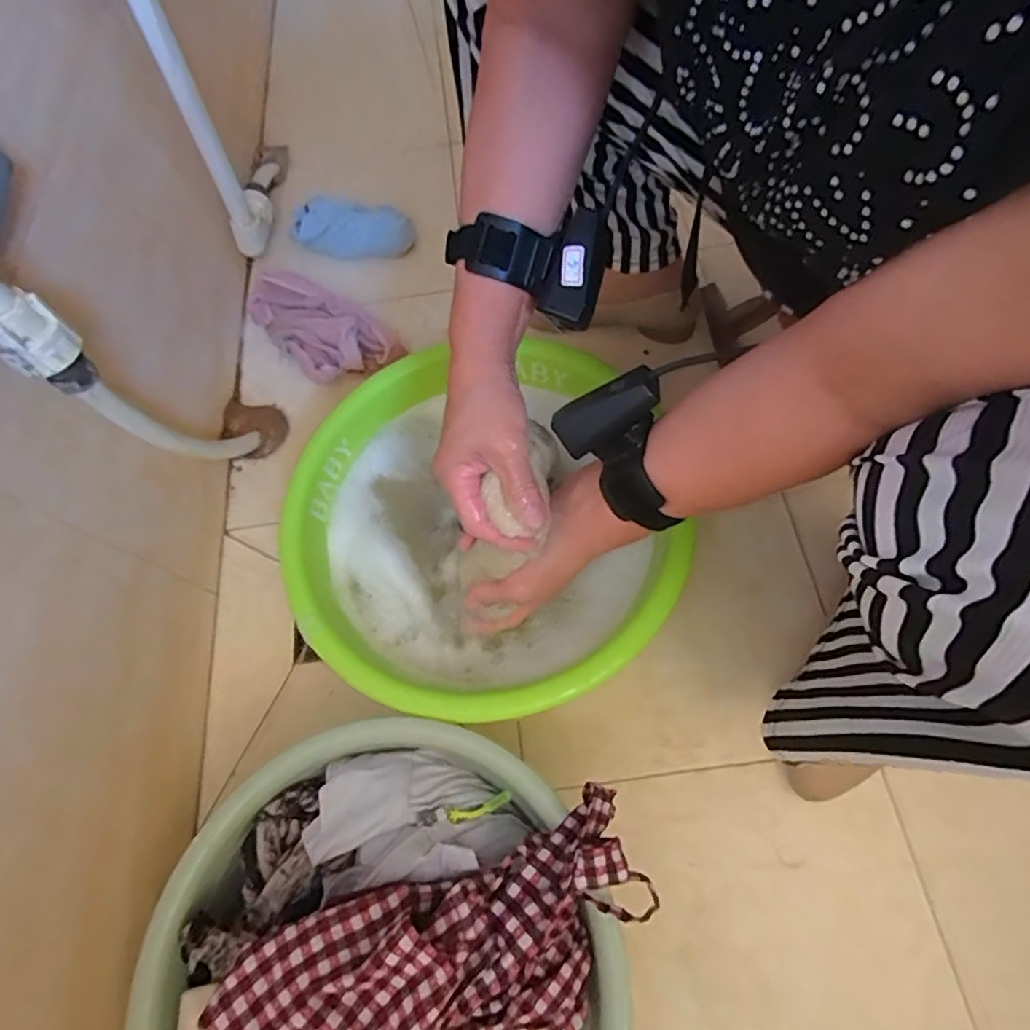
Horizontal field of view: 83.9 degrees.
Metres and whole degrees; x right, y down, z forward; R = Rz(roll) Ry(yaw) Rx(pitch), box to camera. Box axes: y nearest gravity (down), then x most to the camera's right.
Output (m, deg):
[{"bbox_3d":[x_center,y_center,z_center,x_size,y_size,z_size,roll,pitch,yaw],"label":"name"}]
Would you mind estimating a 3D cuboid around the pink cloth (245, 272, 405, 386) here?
[{"bbox_3d":[-0.237,-0.229,0.697,0.175,0.061,0.107,40,75,20],"label":"pink cloth"}]

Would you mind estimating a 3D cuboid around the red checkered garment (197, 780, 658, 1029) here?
[{"bbox_3d":[-0.036,0.266,0.335,0.240,0.073,0.113,-21,66,-4],"label":"red checkered garment"}]

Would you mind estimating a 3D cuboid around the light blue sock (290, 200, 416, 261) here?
[{"bbox_3d":[-0.227,-0.374,0.755,0.183,0.056,0.063,9,67,9],"label":"light blue sock"}]

